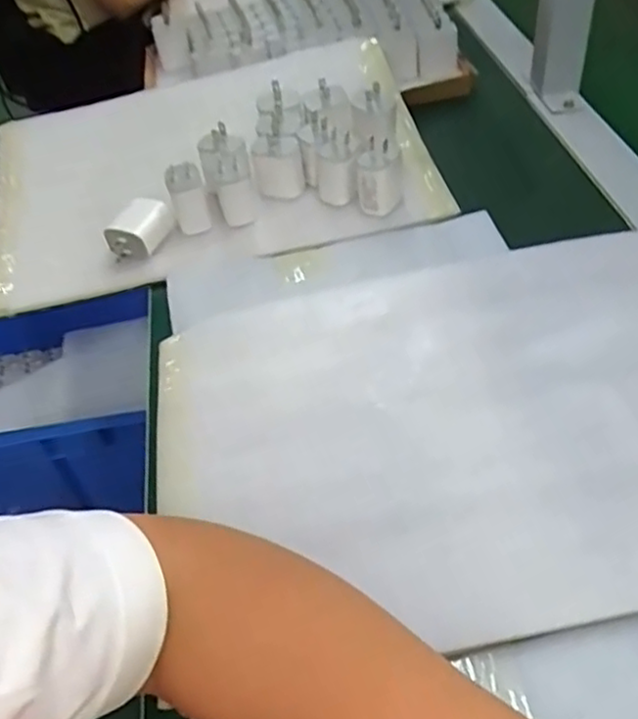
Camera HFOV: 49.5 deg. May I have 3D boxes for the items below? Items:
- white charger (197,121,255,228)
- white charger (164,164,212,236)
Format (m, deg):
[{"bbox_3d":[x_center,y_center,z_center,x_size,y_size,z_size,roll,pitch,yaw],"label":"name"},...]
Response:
[{"bbox_3d":[-0.080,-0.162,0.613,0.043,0.057,0.065,-14,46,-5],"label":"white charger"},{"bbox_3d":[-0.113,-0.140,0.600,0.028,0.053,0.029,-15,46,-5],"label":"white charger"}]

